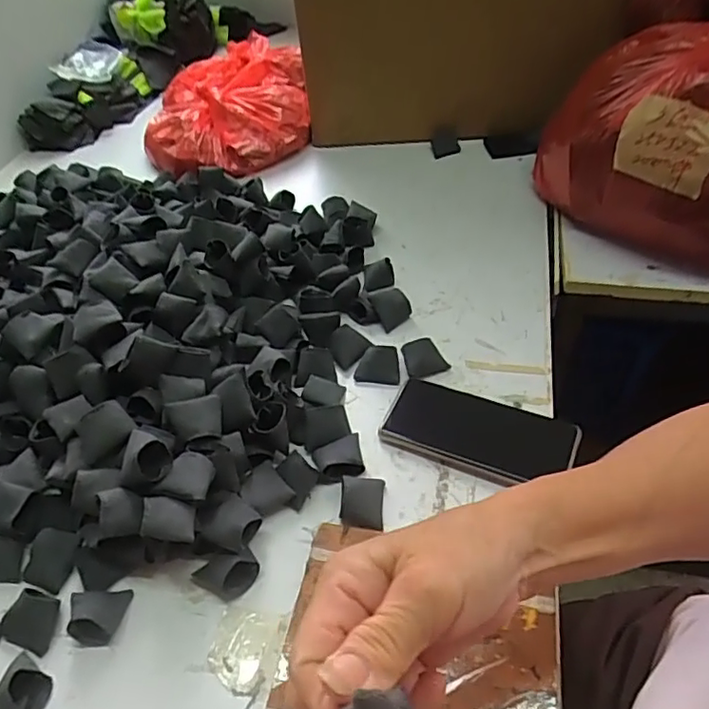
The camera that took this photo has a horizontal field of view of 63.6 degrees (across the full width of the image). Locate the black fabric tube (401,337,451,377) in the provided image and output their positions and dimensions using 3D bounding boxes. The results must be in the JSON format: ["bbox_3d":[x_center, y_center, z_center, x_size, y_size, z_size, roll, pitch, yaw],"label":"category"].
[{"bbox_3d":[0.068,0.003,0.562,0.041,0.024,0.032,-16,48,-10],"label":"black fabric tube"}]

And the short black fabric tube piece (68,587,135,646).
[{"bbox_3d":[-0.187,0.187,0.413,0.038,0.025,0.036,-2,47,3],"label":"short black fabric tube piece"}]

